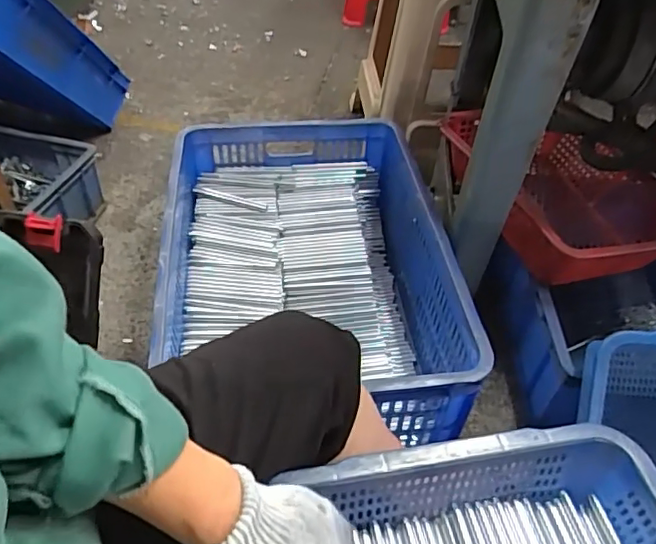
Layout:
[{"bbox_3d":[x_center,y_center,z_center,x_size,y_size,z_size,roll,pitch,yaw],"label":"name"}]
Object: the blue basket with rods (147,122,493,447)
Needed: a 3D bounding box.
[{"bbox_3d":[-0.036,0.013,0.971,0.437,0.275,0.612,-1,47,-6],"label":"blue basket with rods"}]

